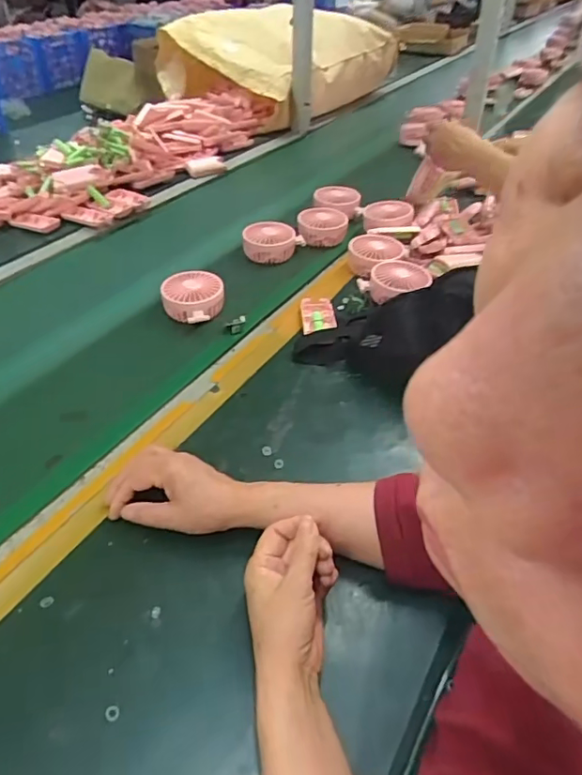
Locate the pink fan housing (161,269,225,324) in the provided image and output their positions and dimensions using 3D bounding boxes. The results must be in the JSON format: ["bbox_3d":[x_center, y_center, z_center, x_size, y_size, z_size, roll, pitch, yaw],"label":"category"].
[{"bbox_3d":[-0.141,-0.134,0.790,0.084,0.038,0.079,21,45,21],"label":"pink fan housing"}]

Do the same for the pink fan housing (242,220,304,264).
[{"bbox_3d":[-0.033,-0.247,0.927,0.083,0.048,0.086,22,45,21],"label":"pink fan housing"}]

